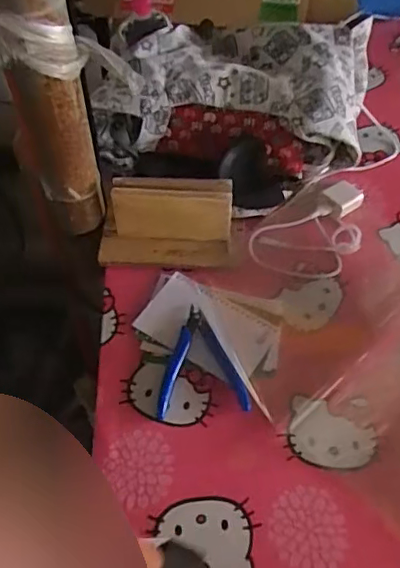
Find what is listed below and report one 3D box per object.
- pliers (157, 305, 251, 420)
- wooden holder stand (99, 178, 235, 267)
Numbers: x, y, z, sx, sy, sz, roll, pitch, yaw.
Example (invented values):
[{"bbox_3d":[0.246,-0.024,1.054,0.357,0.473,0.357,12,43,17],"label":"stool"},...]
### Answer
[{"bbox_3d":[-0.006,0.077,0.544,0.083,0.010,0.109,-11,54,-7],"label":"pliers"},{"bbox_3d":[-0.038,-0.067,0.617,0.148,0.075,0.067,0,54,2],"label":"wooden holder stand"}]

